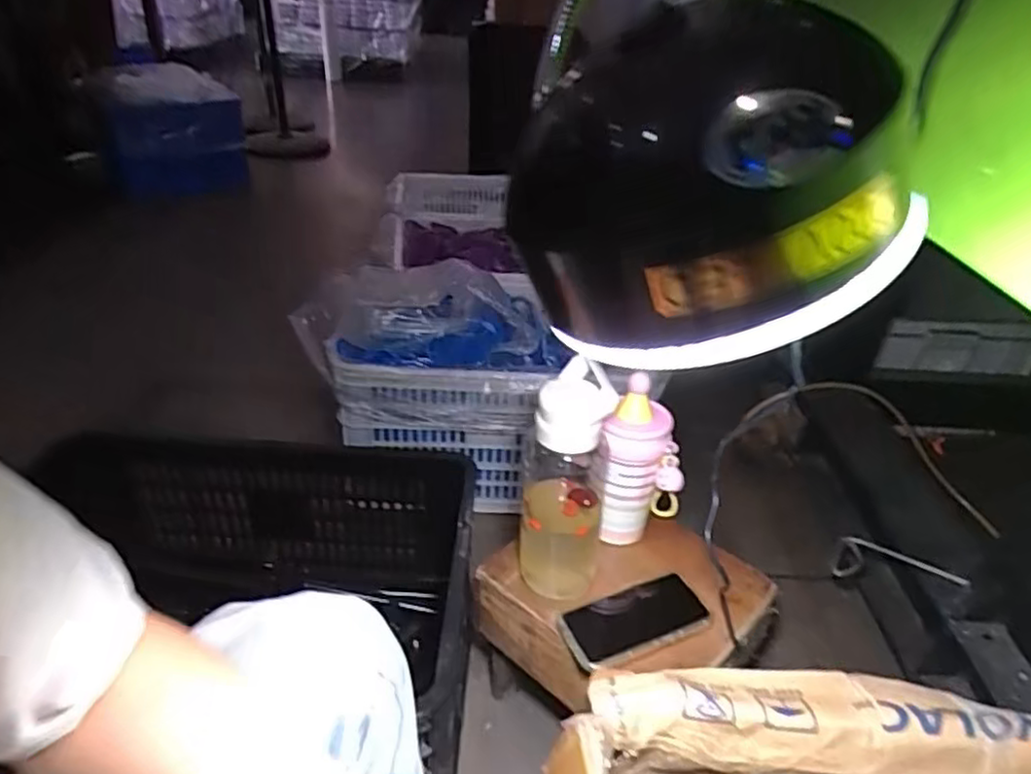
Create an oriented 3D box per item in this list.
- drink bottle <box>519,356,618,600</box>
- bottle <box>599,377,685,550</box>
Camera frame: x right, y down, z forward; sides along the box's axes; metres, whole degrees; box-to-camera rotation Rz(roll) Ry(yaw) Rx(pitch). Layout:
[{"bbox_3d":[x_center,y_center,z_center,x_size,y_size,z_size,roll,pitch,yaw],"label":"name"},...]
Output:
[{"bbox_3d":[0.057,0.105,0.737,0.088,0.271,0.094,9,34,9],"label":"drink bottle"},{"bbox_3d":[0.148,0.100,0.793,0.101,0.206,0.085,12,35,13],"label":"bottle"}]

